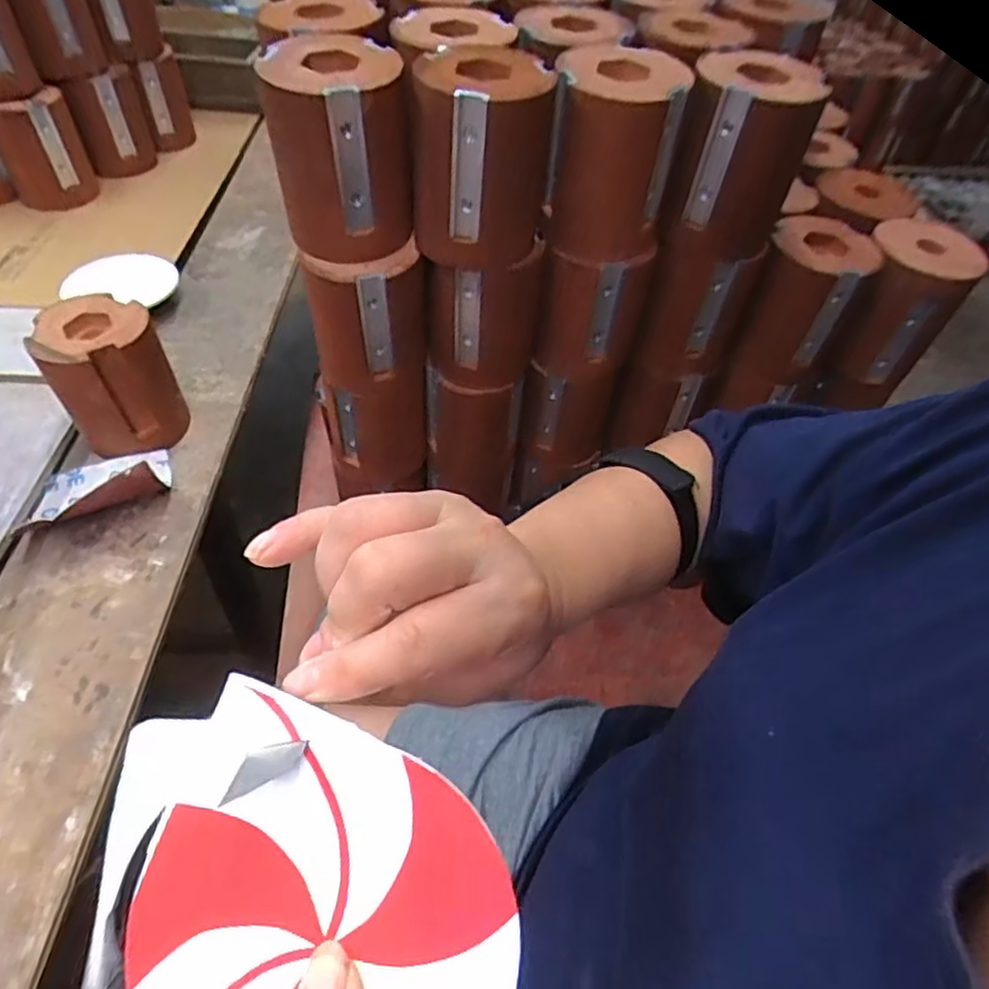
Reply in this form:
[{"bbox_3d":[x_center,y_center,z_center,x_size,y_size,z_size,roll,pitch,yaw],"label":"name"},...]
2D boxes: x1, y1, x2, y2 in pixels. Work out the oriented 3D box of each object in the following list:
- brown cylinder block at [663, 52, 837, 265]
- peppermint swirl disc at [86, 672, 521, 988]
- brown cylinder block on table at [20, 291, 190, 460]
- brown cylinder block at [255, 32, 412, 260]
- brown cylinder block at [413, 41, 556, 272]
[{"bbox_3d":[0.155,-0.213,0.417,0.073,0.099,0.075,17,52,8],"label":"brown cylinder block"},{"bbox_3d":[-0.049,0.107,0.173,0.104,0.006,0.104,0,82,0],"label":"peppermint swirl disc"},{"bbox_3d":[-0.285,-0.090,0.488,0.077,0.089,0.077,-21,56,-21],"label":"brown cylinder block on table"},{"bbox_3d":[-0.093,-0.207,0.394,0.077,0.097,0.071,-6,52,-10],"label":"brown cylinder block"},{"bbox_3d":[-0.007,-0.202,0.397,0.076,0.100,0.072,8,51,1],"label":"brown cylinder block"}]

